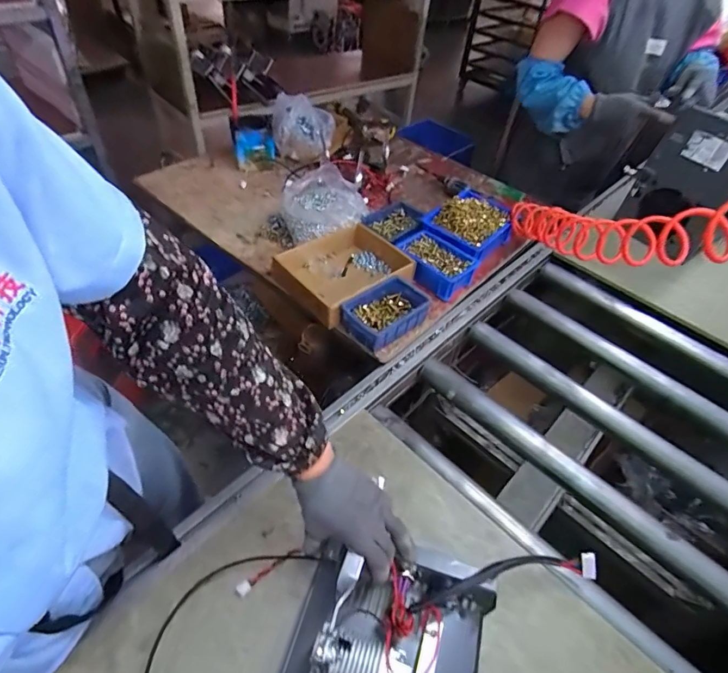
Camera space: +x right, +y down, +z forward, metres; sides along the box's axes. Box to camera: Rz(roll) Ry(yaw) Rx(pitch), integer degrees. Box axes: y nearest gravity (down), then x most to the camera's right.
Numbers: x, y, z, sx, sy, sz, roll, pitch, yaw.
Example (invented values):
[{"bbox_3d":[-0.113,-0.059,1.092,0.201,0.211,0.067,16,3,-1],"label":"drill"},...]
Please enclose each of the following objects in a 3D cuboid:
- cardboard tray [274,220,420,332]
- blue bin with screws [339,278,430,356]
[{"bbox_3d":[-0.042,-0.130,0.855,0.220,0.060,0.191,-31,59,-29],"label":"cardboard tray"},{"bbox_3d":[0.037,-0.043,0.788,0.099,0.055,0.147,38,55,26],"label":"blue bin with screws"}]

